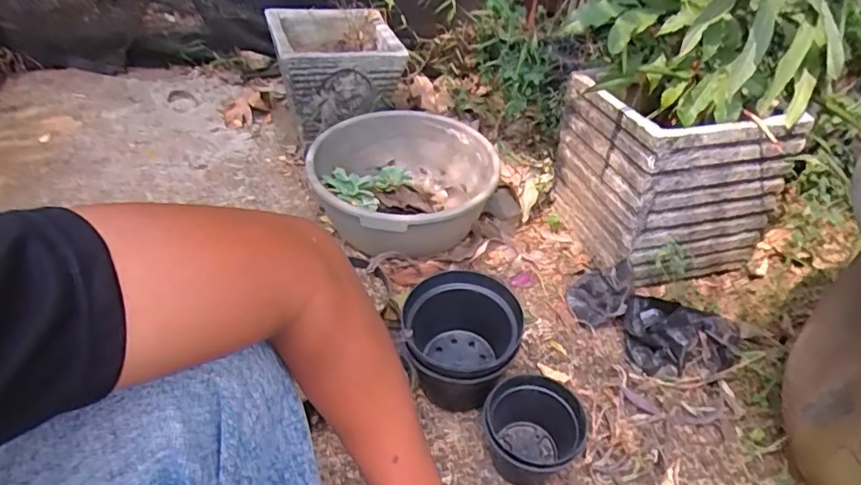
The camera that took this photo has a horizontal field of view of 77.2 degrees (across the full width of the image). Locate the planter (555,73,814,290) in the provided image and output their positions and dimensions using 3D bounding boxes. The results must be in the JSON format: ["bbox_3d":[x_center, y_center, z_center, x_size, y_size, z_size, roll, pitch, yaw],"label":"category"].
[{"bbox_3d":[0.460,-0.142,1.068,0.324,0.319,0.313,-5,44,-11],"label":"planter"}]

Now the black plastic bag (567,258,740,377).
[{"bbox_3d":[0.382,0.137,0.943,0.293,0.081,0.177,26,47,21],"label":"black plastic bag"}]

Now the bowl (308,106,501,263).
[{"bbox_3d":[-0.062,-0.127,1.134,0.366,0.146,0.410,-2,43,-11],"label":"bowl"}]

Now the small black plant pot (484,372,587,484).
[{"bbox_3d":[0.139,0.263,0.761,0.130,0.108,0.113,-20,48,-24],"label":"small black plant pot"}]

